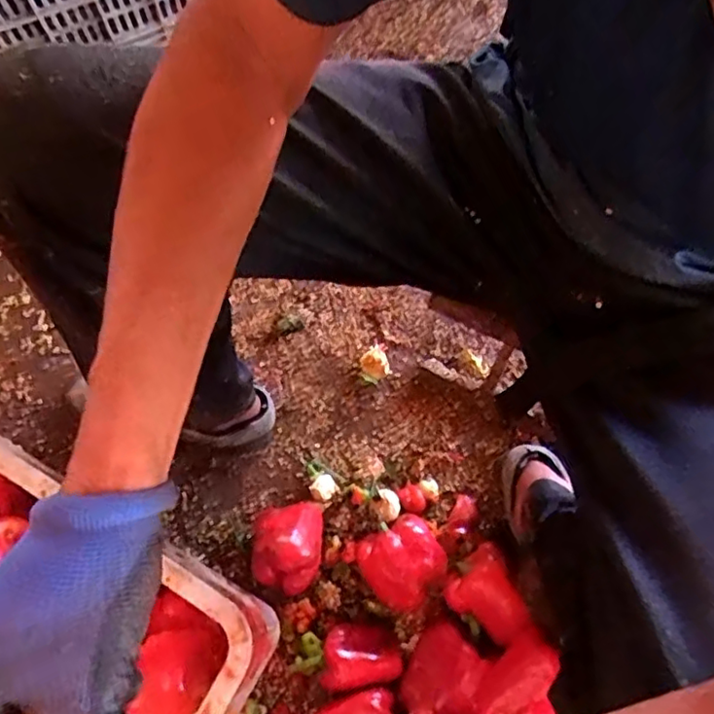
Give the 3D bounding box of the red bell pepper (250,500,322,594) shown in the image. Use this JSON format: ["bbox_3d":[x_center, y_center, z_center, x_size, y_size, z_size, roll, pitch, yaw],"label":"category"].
[{"bbox_3d":[-0.082,0.227,0.726,0.078,0.078,0.100,1,73,-1],"label":"red bell pepper"}]

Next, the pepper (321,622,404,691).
[{"bbox_3d":[0.005,0.346,0.704,0.091,0.053,0.065,-5,74,-3],"label":"pepper"}]

